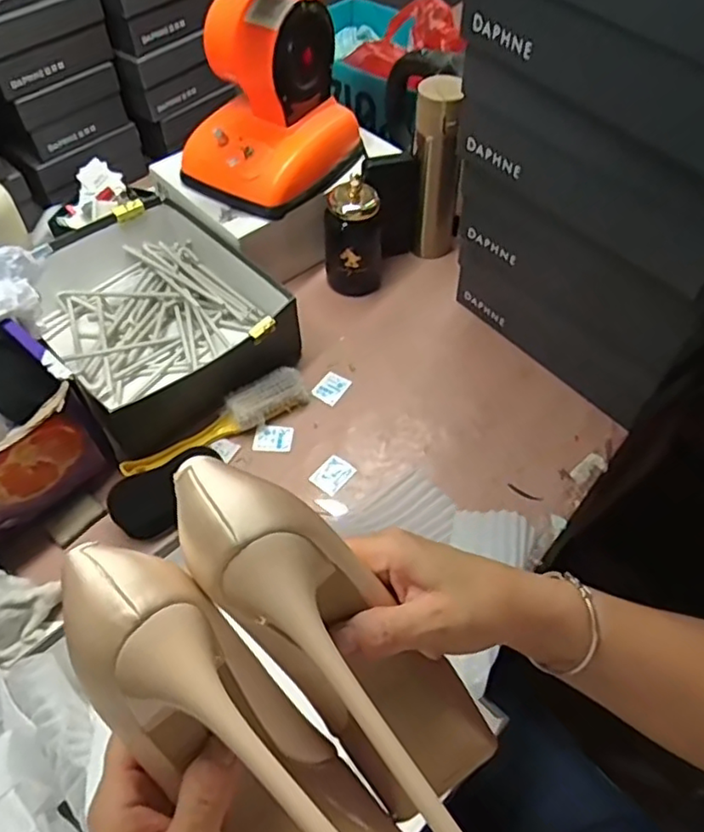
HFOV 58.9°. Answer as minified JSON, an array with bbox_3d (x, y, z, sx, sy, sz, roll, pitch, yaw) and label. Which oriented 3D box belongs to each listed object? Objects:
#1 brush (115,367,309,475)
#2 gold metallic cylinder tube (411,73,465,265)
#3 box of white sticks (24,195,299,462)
[{"bbox_3d":[-0.157,0.009,0.732,0.228,0.036,0.051,-29,59,-19],"label":"brush"},{"bbox_3d":[0.115,-0.327,0.850,0.065,0.241,0.054,0,54,1],"label":"gold metallic cylinder tube"},{"bbox_3d":[-0.254,-0.140,0.799,0.270,0.079,0.329,-32,60,-21],"label":"box of white sticks"}]

